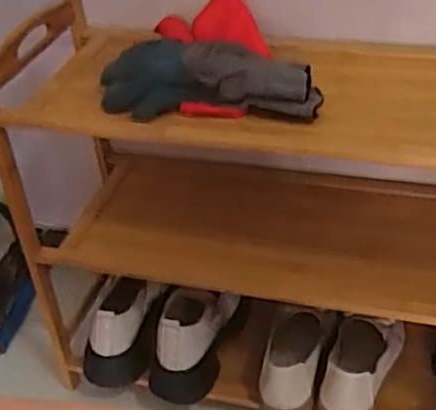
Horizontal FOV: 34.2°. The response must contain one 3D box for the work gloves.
[{"bbox_3d":[-0.013,-0.126,0.722,0.225,0.045,0.109,16,42,25],"label":"work gloves"}]

